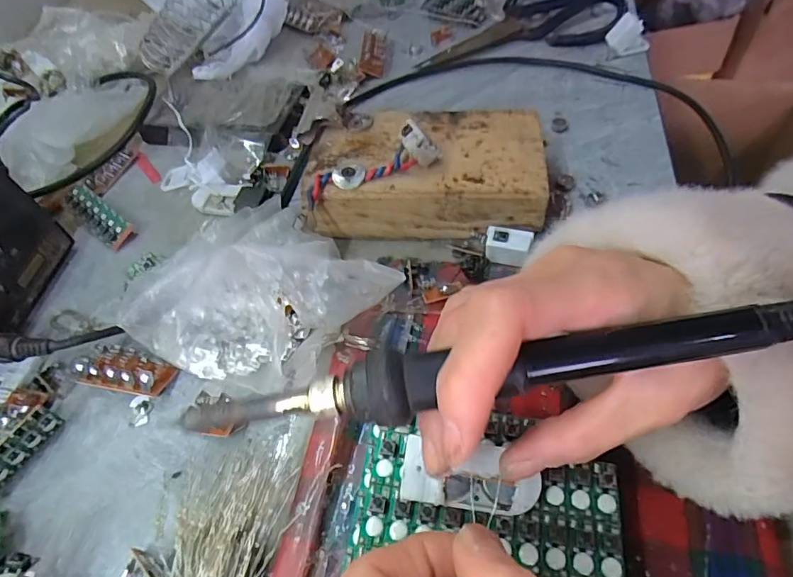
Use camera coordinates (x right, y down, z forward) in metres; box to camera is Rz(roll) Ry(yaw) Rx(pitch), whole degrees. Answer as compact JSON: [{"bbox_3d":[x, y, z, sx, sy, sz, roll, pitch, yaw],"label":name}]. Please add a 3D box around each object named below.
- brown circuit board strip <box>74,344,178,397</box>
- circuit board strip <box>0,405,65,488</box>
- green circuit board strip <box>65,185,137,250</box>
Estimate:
[{"bbox_3d":[-0.146,0.042,0.264,0.055,0.015,0.023,7,55,10],"label":"brown circuit board strip"},{"bbox_3d":[-0.181,0.079,0.237,0.009,0.021,0.046,20,58,19],"label":"circuit board strip"},{"bbox_3d":[-0.205,-0.050,0.343,0.070,0.010,0.019,32,63,25],"label":"green circuit board strip"}]

